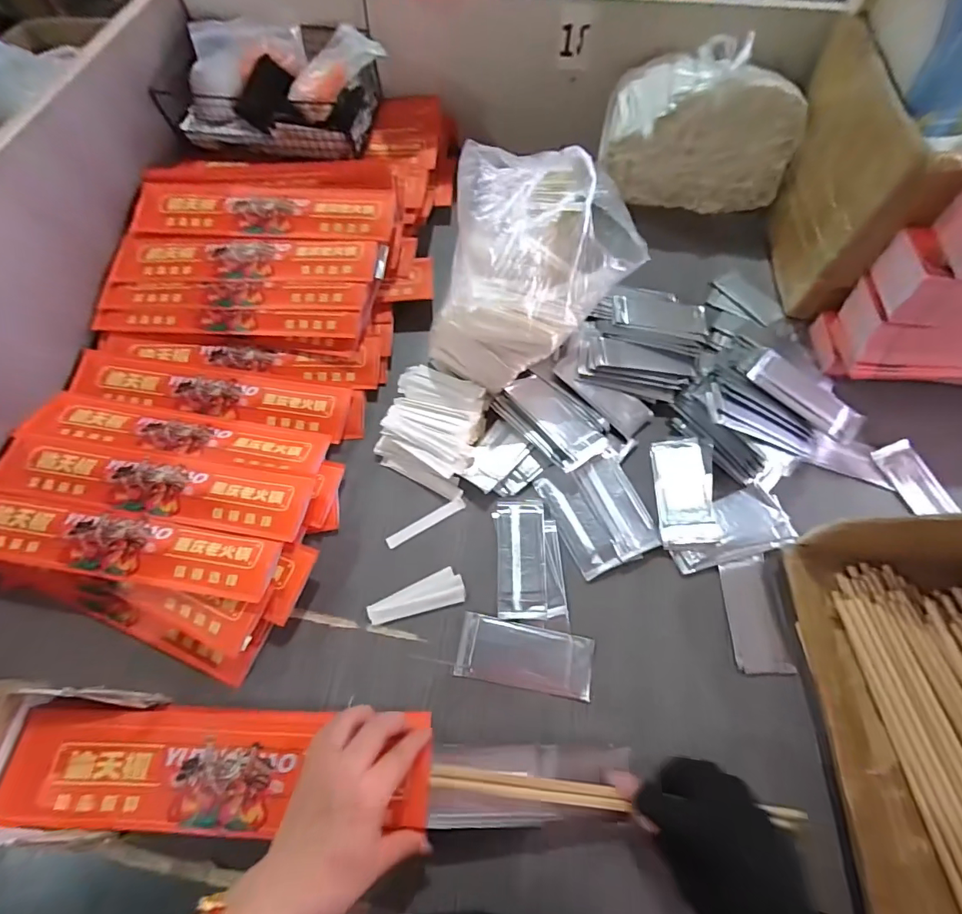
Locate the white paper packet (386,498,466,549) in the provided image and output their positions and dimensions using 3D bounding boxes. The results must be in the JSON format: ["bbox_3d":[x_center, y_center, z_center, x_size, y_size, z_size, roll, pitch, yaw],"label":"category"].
[{"bbox_3d":[-0.058,0.070,0.492,0.091,0.004,0.013,-29,68,-12],"label":"white paper packet"}]

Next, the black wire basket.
[{"bbox_3d":[-0.285,-0.520,0.646,0.294,0.098,0.147,7,66,4],"label":"black wire basket"}]

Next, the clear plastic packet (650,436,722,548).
[{"bbox_3d":[0.220,0.037,0.496,0.061,0.010,0.125,-1,58,17],"label":"clear plastic packet"}]

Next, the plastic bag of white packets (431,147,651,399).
[{"bbox_3d":[0.053,-0.178,0.488,0.186,0.178,0.165,20,67,9],"label":"plastic bag of white packets"}]

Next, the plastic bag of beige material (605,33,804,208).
[{"bbox_3d":[0.301,-0.449,0.641,0.253,0.162,0.097,12,66,6],"label":"plastic bag of beige material"}]

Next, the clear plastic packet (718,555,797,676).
[{"bbox_3d":[0.268,0.155,0.454,0.050,0.007,0.105,-1,65,0],"label":"clear plastic packet"}]

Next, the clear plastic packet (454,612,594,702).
[{"bbox_3d":[0.042,0.188,0.437,0.125,0.005,0.056,9,66,5],"label":"clear plastic packet"}]

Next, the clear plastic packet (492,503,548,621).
[{"bbox_3d":[0.042,0.103,0.473,0.050,0.004,0.119,-2,65,0],"label":"clear plastic packet"}]

